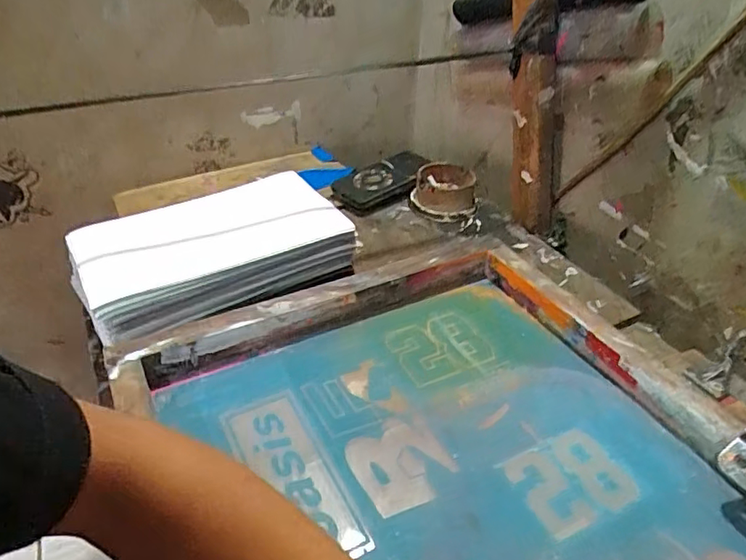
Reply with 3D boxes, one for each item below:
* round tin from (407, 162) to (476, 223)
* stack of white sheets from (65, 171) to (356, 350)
[{"bbox_3d":[0.104,-0.128,0.798,0.096,0.043,0.104,6,37,5],"label":"round tin"},{"bbox_3d":[-0.181,-0.029,0.624,0.274,0.076,0.189,-23,44,-30],"label":"stack of white sheets"}]

